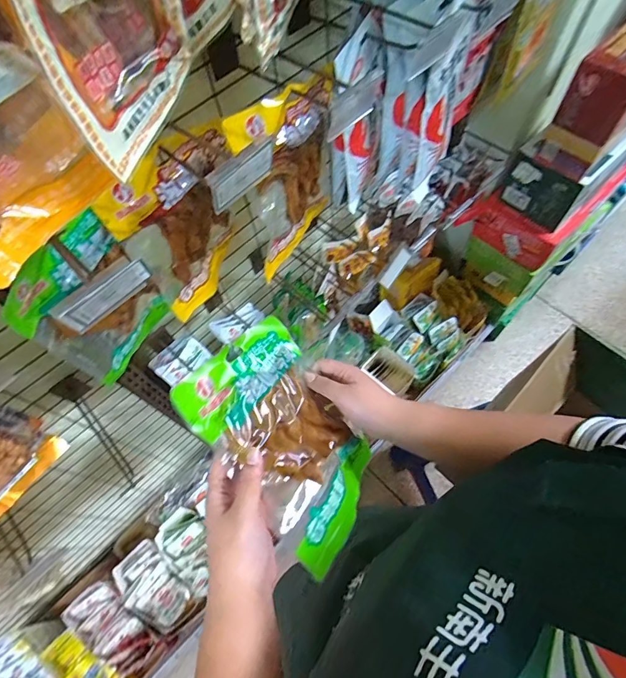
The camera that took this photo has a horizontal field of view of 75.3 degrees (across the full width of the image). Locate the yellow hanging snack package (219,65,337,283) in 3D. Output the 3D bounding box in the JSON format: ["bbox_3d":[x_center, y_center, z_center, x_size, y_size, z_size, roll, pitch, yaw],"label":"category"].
[{"bbox_3d":[-0.028,-0.204,0.506,0.038,0.209,0.173,30,70,16],"label":"yellow hanging snack package"}]

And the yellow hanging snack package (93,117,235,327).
[{"bbox_3d":[-0.146,-0.137,0.487,0.028,0.208,0.158,32,70,17],"label":"yellow hanging snack package"}]

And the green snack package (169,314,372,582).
[{"bbox_3d":[-0.019,0.095,0.416,0.218,0.019,0.165,53,41,-7],"label":"green snack package"}]

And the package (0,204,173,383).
[{"bbox_3d":[-0.235,-0.031,0.452,0.024,0.199,0.125,30,70,16],"label":"package"}]

